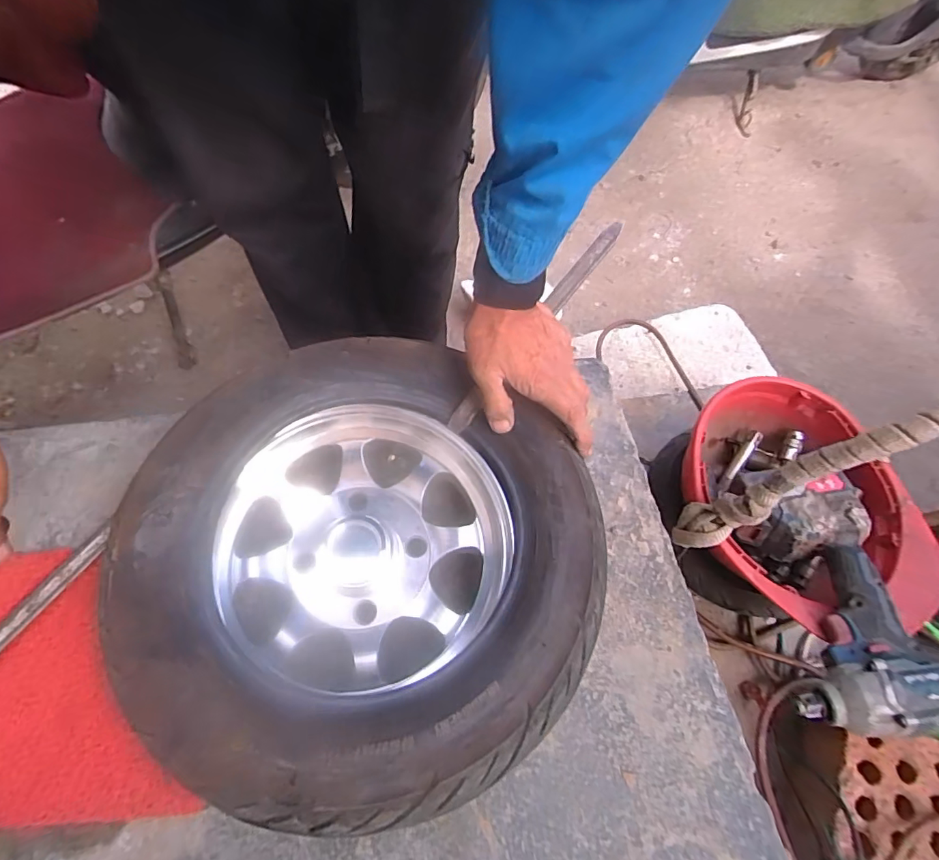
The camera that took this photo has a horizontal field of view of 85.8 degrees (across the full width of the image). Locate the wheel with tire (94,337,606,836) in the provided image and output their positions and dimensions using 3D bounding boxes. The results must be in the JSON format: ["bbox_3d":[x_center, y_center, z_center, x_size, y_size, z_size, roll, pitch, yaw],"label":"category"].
[{"bbox_3d":[-0.083,0.105,0.440,0.362,0.110,0.355,1,64,-2],"label":"wheel with tire"}]

